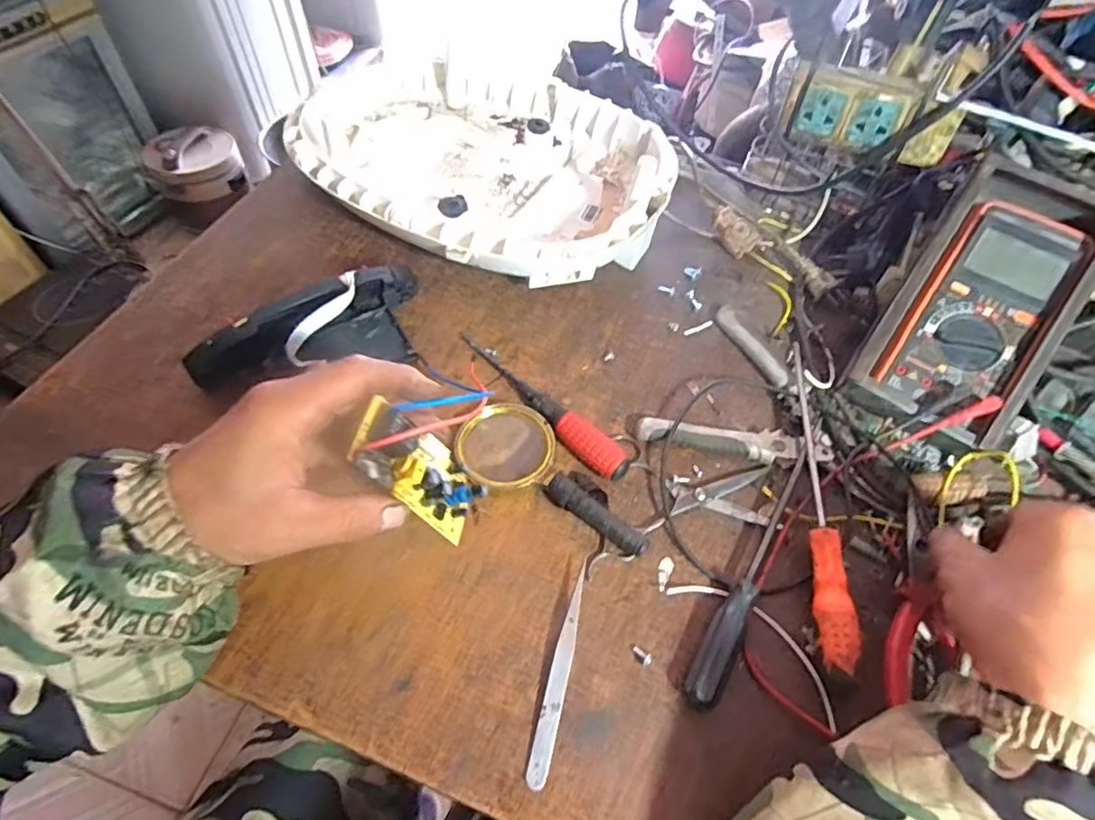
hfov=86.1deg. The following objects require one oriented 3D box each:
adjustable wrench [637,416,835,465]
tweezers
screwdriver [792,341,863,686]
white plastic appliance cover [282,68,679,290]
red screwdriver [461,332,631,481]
[{"bbox_3d":[0.139,0.023,0.437,0.143,0.011,0.028,5,55,-1],"label":"adjustable wrench"},{"bbox_3d":[0.008,0.148,0.336,0.012,0.008,0.119,14,56,5],"label":"tweezers"},{"bbox_3d":[0.188,0.058,0.407,0.022,0.025,0.242,9,55,2],"label":"screwdriver"},{"bbox_3d":[-0.064,-0.231,0.550,0.350,0.067,0.272,15,56,6],"label":"white plastic appliance cover"},{"bbox_3d":[-0.010,-0.005,0.439,0.172,0.019,0.023,39,61,21],"label":"red screwdriver"}]

